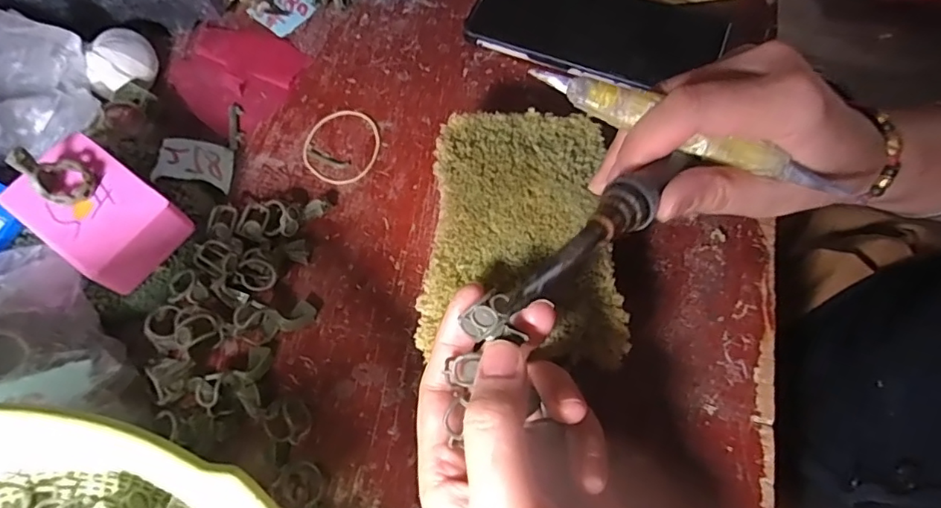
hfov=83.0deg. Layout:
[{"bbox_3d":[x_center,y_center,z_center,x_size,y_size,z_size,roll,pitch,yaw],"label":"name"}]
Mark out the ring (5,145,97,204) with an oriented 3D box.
[{"bbox_3d":[-0.187,-0.036,0.241,0.022,0.026,0.020,0,67,0],"label":"ring"}]

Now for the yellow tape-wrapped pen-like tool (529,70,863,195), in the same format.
[{"bbox_3d":[0.083,-0.060,0.236,0.116,0.012,0.013,24,69,6],"label":"yellow tape-wrapped pen-like tool"}]

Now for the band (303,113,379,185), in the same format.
[{"bbox_3d":[-0.079,-0.067,0.327,0.046,0.004,0.051,13,68,5],"label":"band"}]

